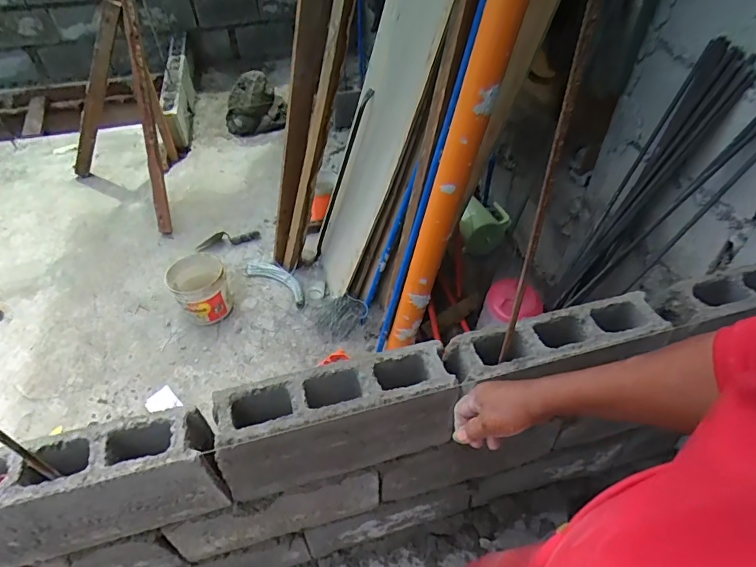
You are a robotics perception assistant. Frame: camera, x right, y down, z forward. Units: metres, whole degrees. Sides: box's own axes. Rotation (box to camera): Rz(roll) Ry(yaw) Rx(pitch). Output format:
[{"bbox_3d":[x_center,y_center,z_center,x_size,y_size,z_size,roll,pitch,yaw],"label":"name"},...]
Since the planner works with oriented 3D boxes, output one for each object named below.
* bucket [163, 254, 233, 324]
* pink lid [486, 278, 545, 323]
[{"bbox_3d":[-0.647,0.025,1.752,0.191,0.170,0.199,0,46,0],"label":"bucket"},{"bbox_3d":[0.402,0.053,1.416,0.161,0.039,0.128,22,92,9],"label":"pink lid"}]

